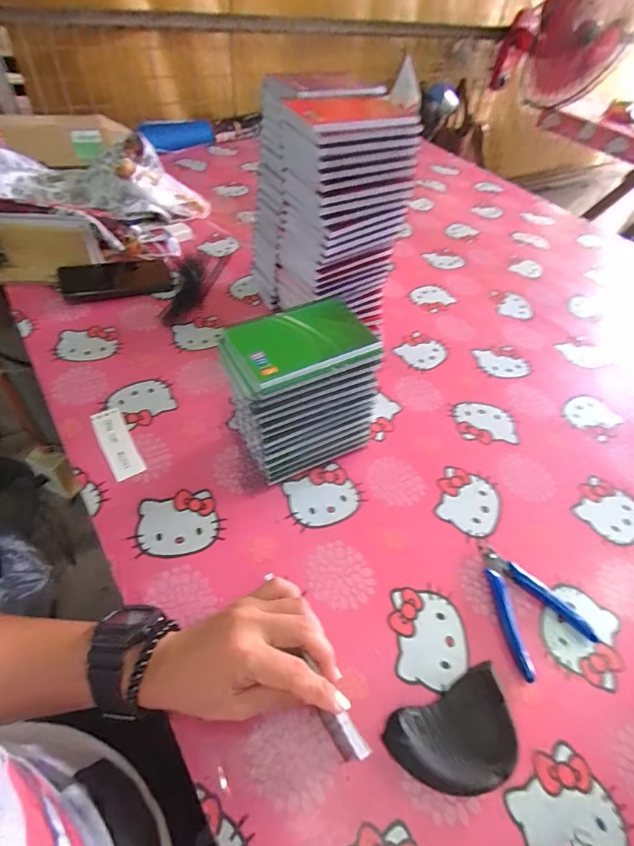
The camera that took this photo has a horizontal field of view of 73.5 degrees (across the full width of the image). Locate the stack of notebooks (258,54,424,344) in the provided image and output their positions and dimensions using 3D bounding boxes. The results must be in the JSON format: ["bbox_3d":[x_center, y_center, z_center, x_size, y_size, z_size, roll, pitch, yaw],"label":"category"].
[{"bbox_3d":[0.012,-0.276,0.589,0.156,0.274,0.203,-11,52,-16],"label":"stack of notebooks"}]

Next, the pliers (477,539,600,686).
[{"bbox_3d":[0.215,0.173,0.412,0.086,0.010,0.119,-4,50,-9],"label":"pliers"}]

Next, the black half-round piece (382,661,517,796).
[{"bbox_3d":[0.107,0.245,0.329,0.097,0.025,0.065,-16,53,-19],"label":"black half-round piece"}]

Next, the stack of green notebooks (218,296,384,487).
[{"bbox_3d":[-0.025,-0.027,0.456,0.151,0.161,0.094,-20,54,-21],"label":"stack of green notebooks"}]

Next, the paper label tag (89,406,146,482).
[{"bbox_3d":[-0.233,0.023,0.495,0.033,0.005,0.105,-24,56,-24],"label":"paper label tag"}]

